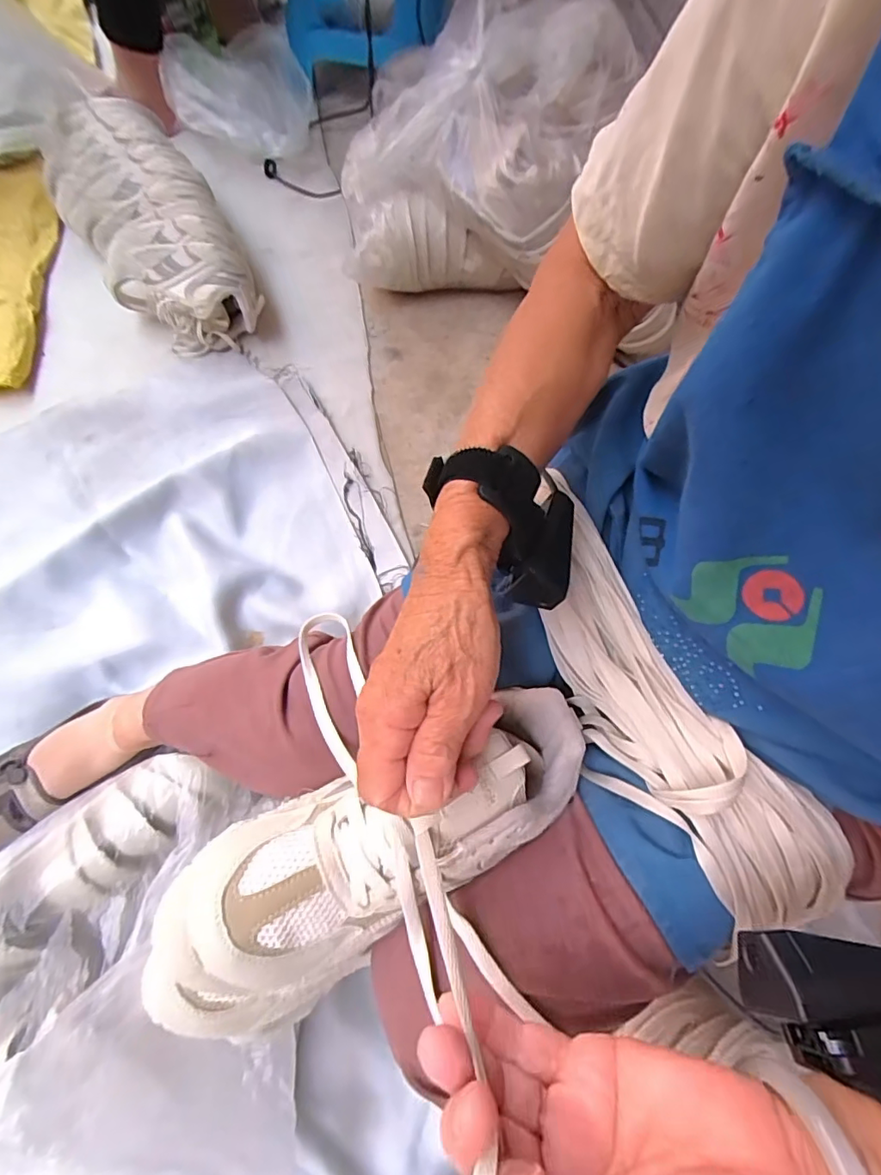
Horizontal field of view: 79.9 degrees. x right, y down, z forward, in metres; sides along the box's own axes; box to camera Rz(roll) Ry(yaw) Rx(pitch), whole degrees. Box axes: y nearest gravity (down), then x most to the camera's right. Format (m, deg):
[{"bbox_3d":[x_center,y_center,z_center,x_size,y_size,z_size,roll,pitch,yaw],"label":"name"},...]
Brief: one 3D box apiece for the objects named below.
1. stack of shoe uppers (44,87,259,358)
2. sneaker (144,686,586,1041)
[{"bbox_3d":[-0.473,-0.588,0.855,0.207,0.134,0.489,-33,75,-13],"label":"stack of shoe uppers"},{"bbox_3d":[-0.028,0.142,0.295,0.267,0.093,0.093,-23,73,-16],"label":"sneaker"}]

